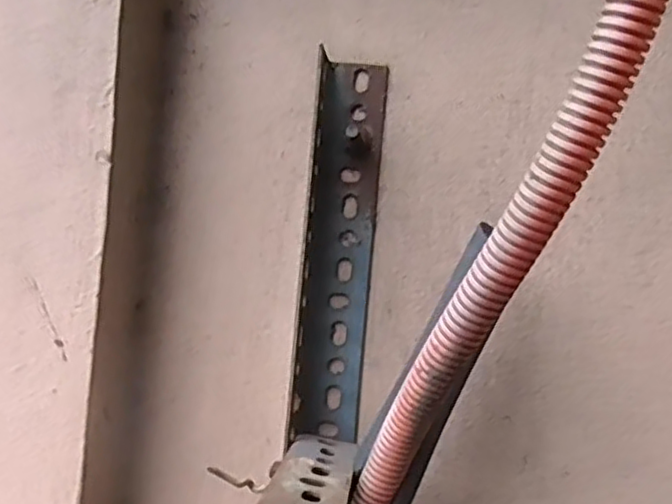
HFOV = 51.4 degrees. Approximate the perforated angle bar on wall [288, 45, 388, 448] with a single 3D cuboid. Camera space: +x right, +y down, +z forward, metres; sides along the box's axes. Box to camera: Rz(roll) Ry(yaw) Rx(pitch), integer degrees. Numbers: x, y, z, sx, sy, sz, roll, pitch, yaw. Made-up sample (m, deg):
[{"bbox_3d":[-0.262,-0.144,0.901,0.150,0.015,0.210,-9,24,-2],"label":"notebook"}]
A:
[{"bbox_3d":[0.001,-0.003,0.407,0.041,0.218,0.028,5,-2,0],"label":"perforated angle bar on wall"}]

